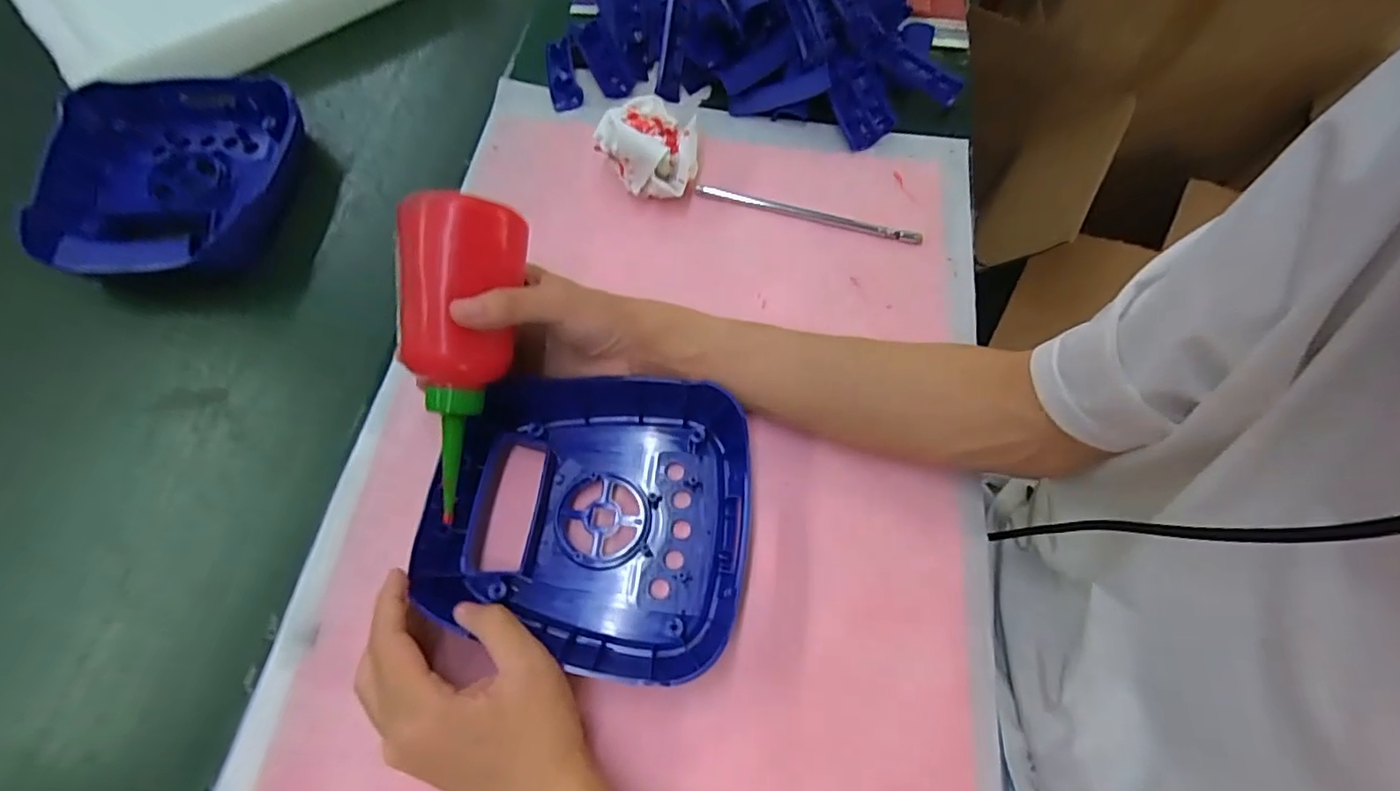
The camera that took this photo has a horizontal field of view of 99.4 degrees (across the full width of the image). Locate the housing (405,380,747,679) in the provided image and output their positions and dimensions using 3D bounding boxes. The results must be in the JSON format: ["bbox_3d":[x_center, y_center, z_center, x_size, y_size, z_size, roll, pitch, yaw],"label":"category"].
[{"bbox_3d":[-0.063,0.068,0.345,0.177,0.039,0.164,6,66,1],"label":"housing"}]

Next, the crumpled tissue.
[{"bbox_3d":[-0.039,-0.187,0.450,0.077,0.058,0.066,5,66,0],"label":"crumpled tissue"}]

